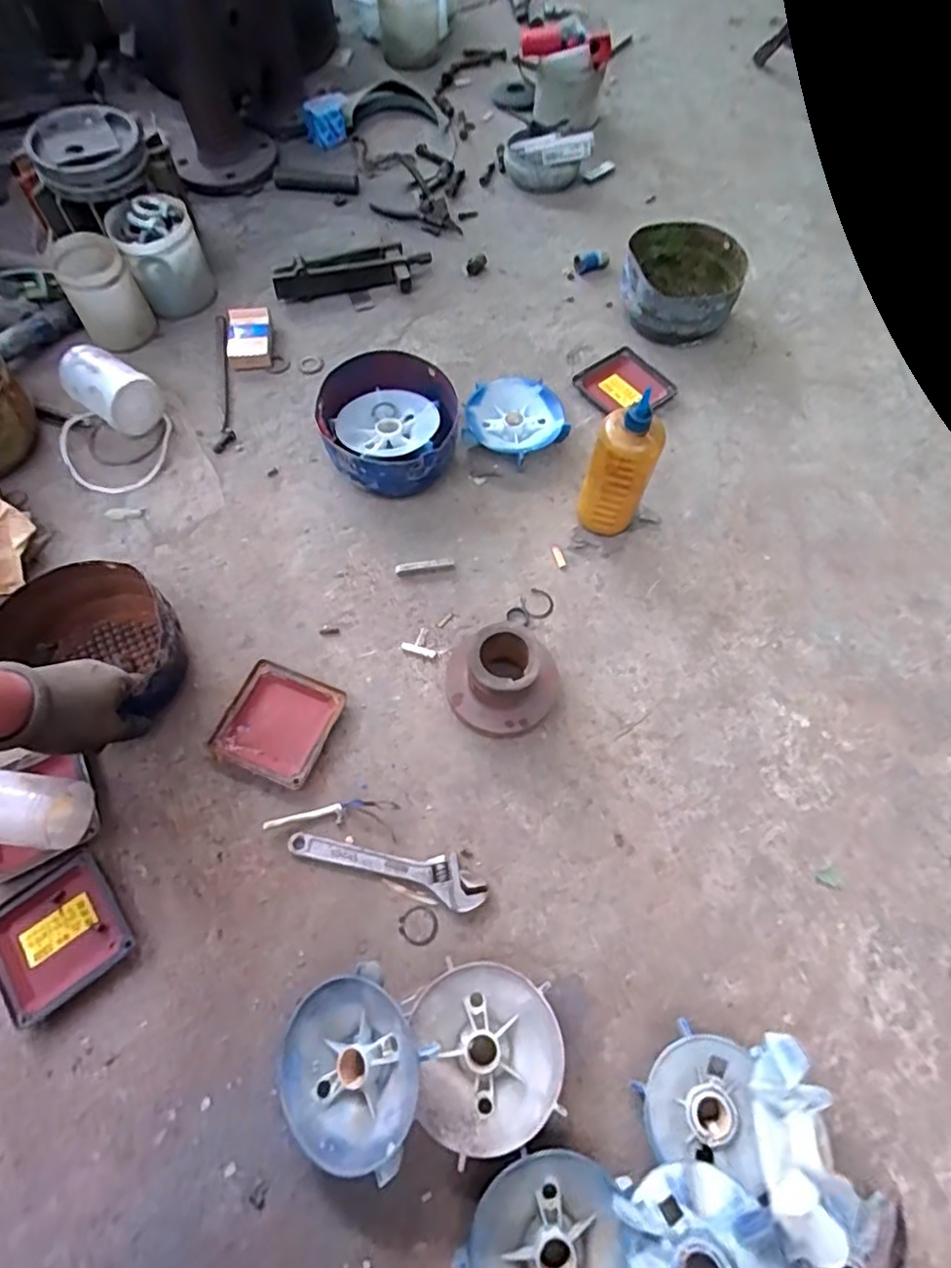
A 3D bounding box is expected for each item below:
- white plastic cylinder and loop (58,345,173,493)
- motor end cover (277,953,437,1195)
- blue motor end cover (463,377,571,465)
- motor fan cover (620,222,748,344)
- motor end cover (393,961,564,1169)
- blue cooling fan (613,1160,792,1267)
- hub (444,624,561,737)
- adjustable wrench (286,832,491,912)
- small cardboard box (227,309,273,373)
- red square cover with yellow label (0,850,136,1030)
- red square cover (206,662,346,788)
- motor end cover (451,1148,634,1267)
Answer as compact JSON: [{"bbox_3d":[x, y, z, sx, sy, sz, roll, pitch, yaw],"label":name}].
[{"bbox_3d":[-0.477,-0.278,0.794,0.171,0.069,0.148,40,70,17],"label":"white plastic cylinder and loop"},{"bbox_3d":[-0.091,0.349,0.499,0.129,0.040,0.124,35,87,33],"label":"motor end cover"},{"bbox_3d":[0.056,-0.284,0.829,0.136,0.037,0.120,25,66,9],"label":"blue motor end cover"},{"bbox_3d":[0.296,-0.507,0.919,0.159,0.085,0.185,14,65,7],"label":"motor fan cover"},{"bbox_3d":[0.008,0.346,0.517,0.117,0.046,0.125,-7,65,-7],"label":"motor end cover"},{"bbox_3d":[0.150,0.431,0.428,0.103,0.025,0.104,-9,58,15],"label":"blue cooling fan"},{"bbox_3d":[0.029,0.046,0.638,0.105,0.093,0.100,0,64,1],"label":"hub"},{"bbox_3d":[-0.085,0.220,0.596,0.192,0.018,0.041,15,65,4],"label":"adjustable wrench"},{"bbox_3d":[-0.319,-0.419,0.882,0.060,0.027,0.100,-7,65,-6],"label":"small cardboard box"},{"bbox_3d":[-0.386,0.277,0.570,0.110,0.014,0.111,-36,71,-18],"label":"red square cover with yellow label"},{"bbox_3d":[-0.208,0.093,0.658,0.110,0.010,0.115,20,65,6],"label":"red square cover"},{"bbox_3d":[0.053,0.463,0.462,0.119,0.043,0.125,-21,68,-13],"label":"motor end cover"}]

